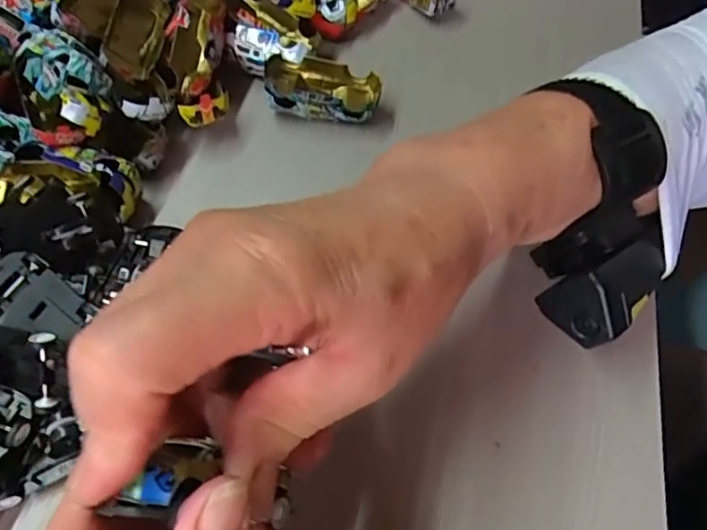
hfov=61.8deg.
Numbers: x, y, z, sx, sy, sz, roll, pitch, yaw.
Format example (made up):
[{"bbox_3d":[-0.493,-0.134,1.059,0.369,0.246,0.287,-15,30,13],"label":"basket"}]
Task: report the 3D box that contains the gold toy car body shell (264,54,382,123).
[{"bbox_3d":[-0.018,-0.097,0.337,0.062,0.027,0.029,9,56,4],"label":"gold toy car body shell"}]

